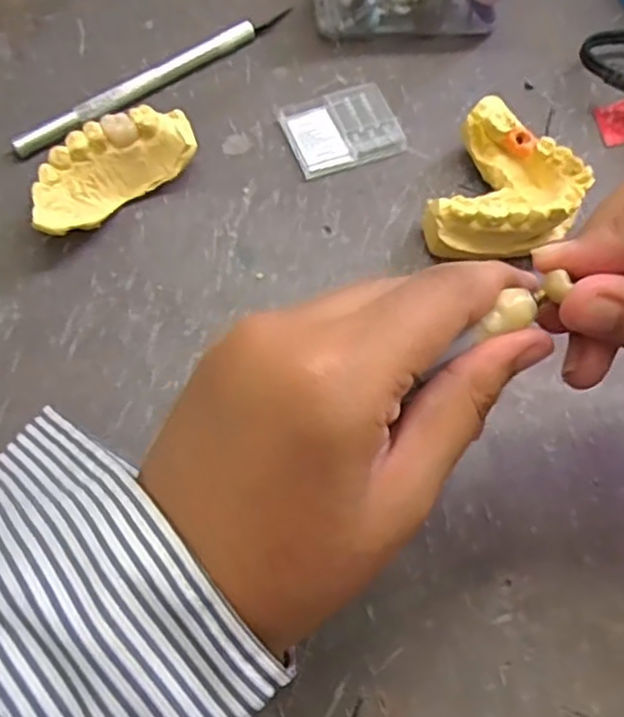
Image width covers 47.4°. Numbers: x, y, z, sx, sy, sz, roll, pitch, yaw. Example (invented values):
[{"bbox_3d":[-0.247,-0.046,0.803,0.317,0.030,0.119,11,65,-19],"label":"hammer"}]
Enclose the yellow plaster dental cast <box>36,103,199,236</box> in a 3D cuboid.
[{"bbox_3d":[-0.076,-0.071,0.271,0.068,0.026,0.026,-39,74,-16],"label":"yellow plaster dental cast"}]

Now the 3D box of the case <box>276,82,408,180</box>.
[{"bbox_3d":[0.012,-0.096,0.296,0.044,0.008,0.035,-18,70,-10],"label":"case"}]

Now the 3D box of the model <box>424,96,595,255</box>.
[{"bbox_3d":[0.075,-0.063,0.274,0.051,0.028,0.060,22,68,6],"label":"model"}]

